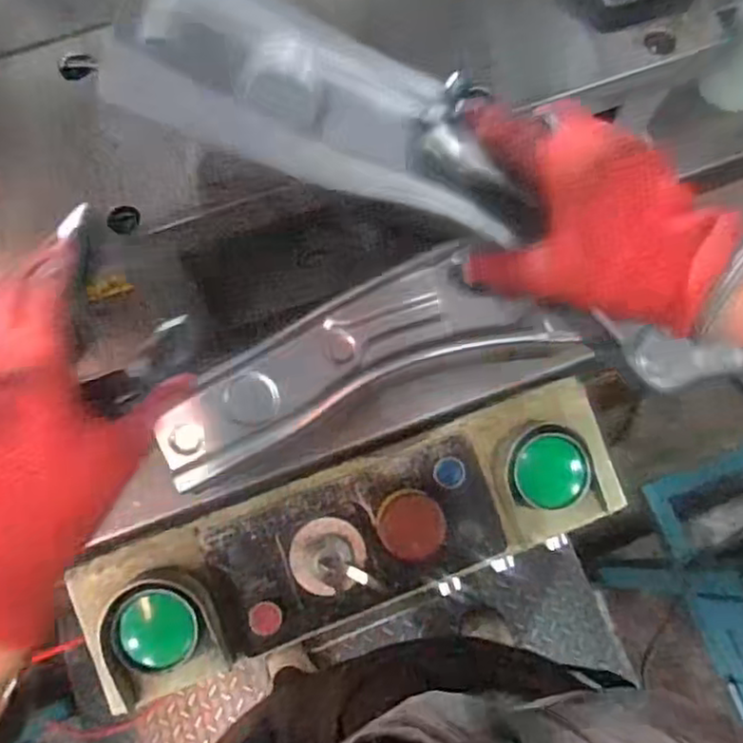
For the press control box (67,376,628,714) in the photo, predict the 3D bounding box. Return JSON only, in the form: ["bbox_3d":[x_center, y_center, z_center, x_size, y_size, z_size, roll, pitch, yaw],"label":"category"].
[{"bbox_3d":[-0.011,0.155,0.624,0.500,0.080,0.143,-20,75,-6],"label":"press control box"}]

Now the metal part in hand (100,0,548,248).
[{"bbox_3d":[-0.012,-0.132,0.343,0.220,0.032,0.081,16,73,-24],"label":"metal part in hand"}]

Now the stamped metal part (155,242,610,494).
[{"bbox_3d":[-0.015,-0.013,0.542,0.338,0.042,0.105,-19,75,-5],"label":"stamped metal part"}]

